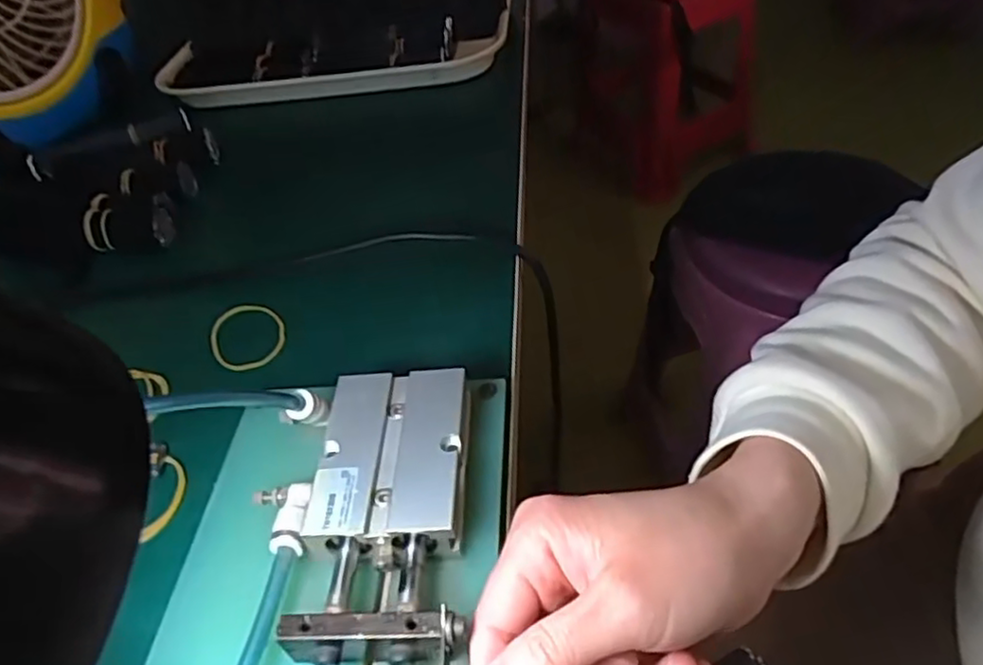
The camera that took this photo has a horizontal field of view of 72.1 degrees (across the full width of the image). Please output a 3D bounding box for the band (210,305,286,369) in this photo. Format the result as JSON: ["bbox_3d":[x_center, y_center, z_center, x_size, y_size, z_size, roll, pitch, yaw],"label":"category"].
[{"bbox_3d":[-0.129,0.001,0.358,0.043,0.005,0.046,-12,46,4],"label":"band"}]

